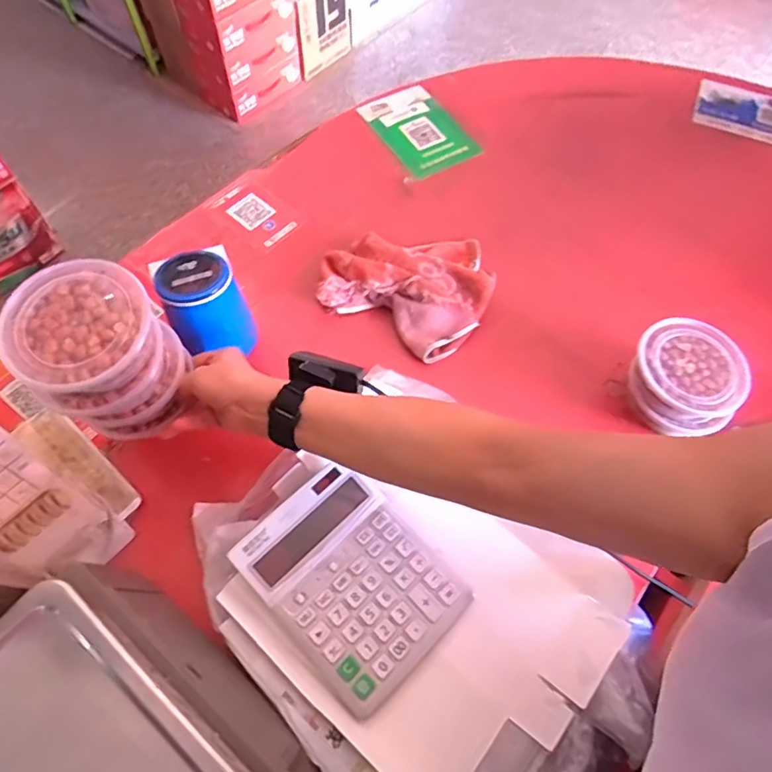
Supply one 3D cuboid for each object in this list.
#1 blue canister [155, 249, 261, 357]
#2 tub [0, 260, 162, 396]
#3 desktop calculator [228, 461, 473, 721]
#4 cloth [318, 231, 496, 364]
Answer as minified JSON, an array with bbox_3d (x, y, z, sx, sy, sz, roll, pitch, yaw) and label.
[{"bbox_3d":[-0.190,-0.079,0.567,0.077,0.118,0.077,1,64,-2],"label":"blue canister"},{"bbox_3d":[-0.244,-0.042,0.421,0.105,0.048,0.106,1,64,-2],"label":"tub"},{"bbox_3d":[-0.031,0.177,0.487,0.145,0.032,0.184,-40,72,-19],"label":"desktop calculator"},{"bbox_3d":[0.035,-0.141,0.651,0.193,0.040,0.183,27,66,11],"label":"cloth"}]

